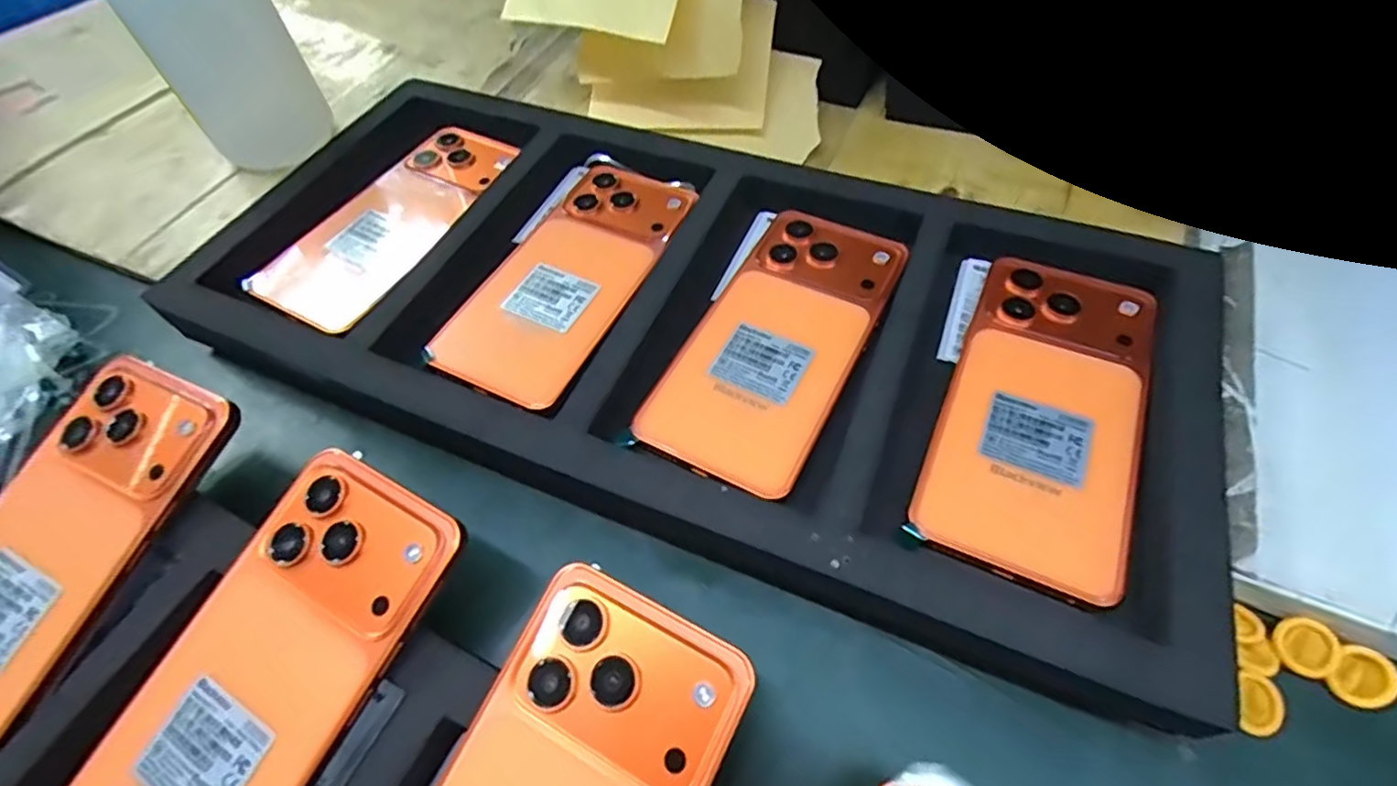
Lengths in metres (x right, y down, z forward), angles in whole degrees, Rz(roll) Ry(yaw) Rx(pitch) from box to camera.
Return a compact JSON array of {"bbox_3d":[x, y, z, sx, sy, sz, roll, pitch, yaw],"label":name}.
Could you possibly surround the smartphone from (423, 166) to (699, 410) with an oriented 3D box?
[{"bbox_3d":[-0.066,-0.065,0.328,0.077,0.008,0.157,21,59,18],"label":"smartphone"}]

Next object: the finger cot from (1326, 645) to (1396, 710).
[{"bbox_3d":[0.242,0.103,0.225,0.018,0.006,0.020,32,63,22],"label":"finger cot"}]

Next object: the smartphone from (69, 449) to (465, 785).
[{"bbox_3d":[-0.156,0.109,0.220,0.074,0.015,0.168,27,77,15],"label":"smartphone"}]

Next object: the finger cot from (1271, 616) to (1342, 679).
[{"bbox_3d":[0.226,0.095,0.231,0.022,0.005,0.019,-21,58,-12],"label":"finger cot"}]

